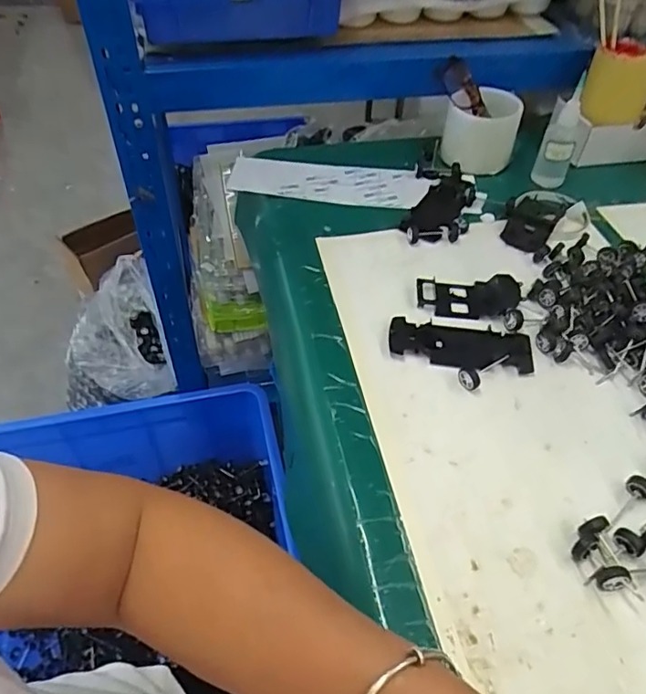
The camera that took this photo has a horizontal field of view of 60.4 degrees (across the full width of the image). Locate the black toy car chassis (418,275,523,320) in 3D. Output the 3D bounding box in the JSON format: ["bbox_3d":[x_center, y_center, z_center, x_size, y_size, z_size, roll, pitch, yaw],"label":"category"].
[{"bbox_3d":[0.140,-0.050,0.531,0.095,0.014,0.049,-1,49,-2],"label":"black toy car chassis"}]

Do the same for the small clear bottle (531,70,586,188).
[{"bbox_3d":[0.282,-0.252,0.655,0.038,0.100,0.048,19,51,15],"label":"small clear bottle"}]

